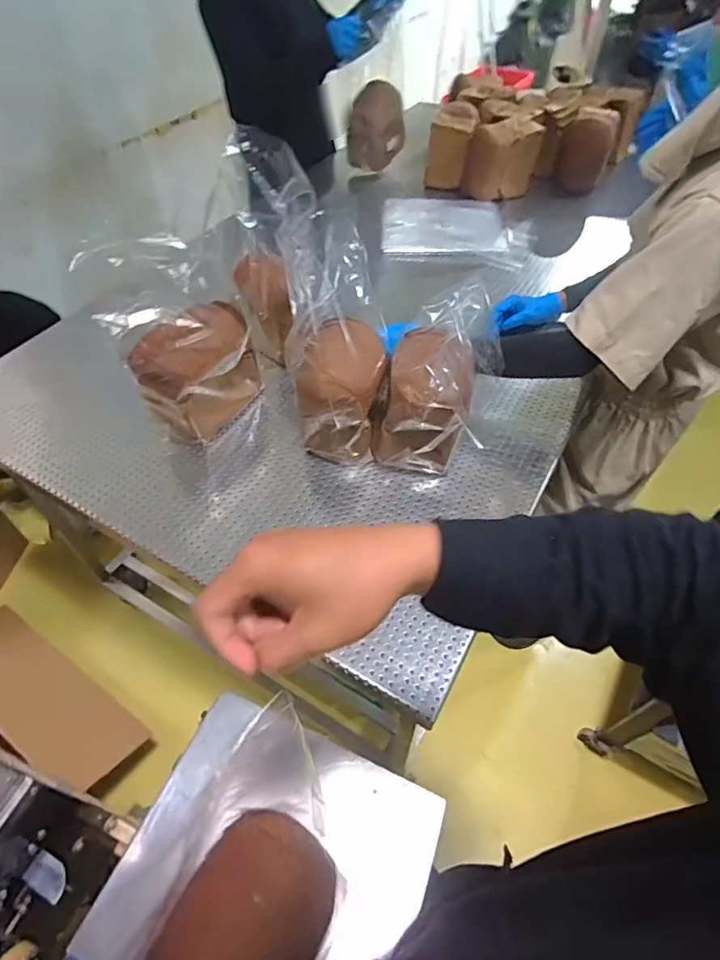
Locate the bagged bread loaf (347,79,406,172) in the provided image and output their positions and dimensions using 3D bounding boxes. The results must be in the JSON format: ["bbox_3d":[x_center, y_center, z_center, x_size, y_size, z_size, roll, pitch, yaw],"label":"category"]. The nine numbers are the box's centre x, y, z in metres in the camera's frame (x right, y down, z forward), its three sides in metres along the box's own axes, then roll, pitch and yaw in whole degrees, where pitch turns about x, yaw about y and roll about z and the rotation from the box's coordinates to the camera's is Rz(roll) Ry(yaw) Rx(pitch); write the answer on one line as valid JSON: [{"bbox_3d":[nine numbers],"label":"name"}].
[{"bbox_3d":[0.049,-1.063,1.556,0.171,0.196,0.110,0,51,0],"label":"bagged bread loaf"}]

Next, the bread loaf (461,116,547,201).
[{"bbox_3d":[0.402,-0.917,1.481,0.199,0.160,0.132,12,52,10],"label":"bread loaf"}]

